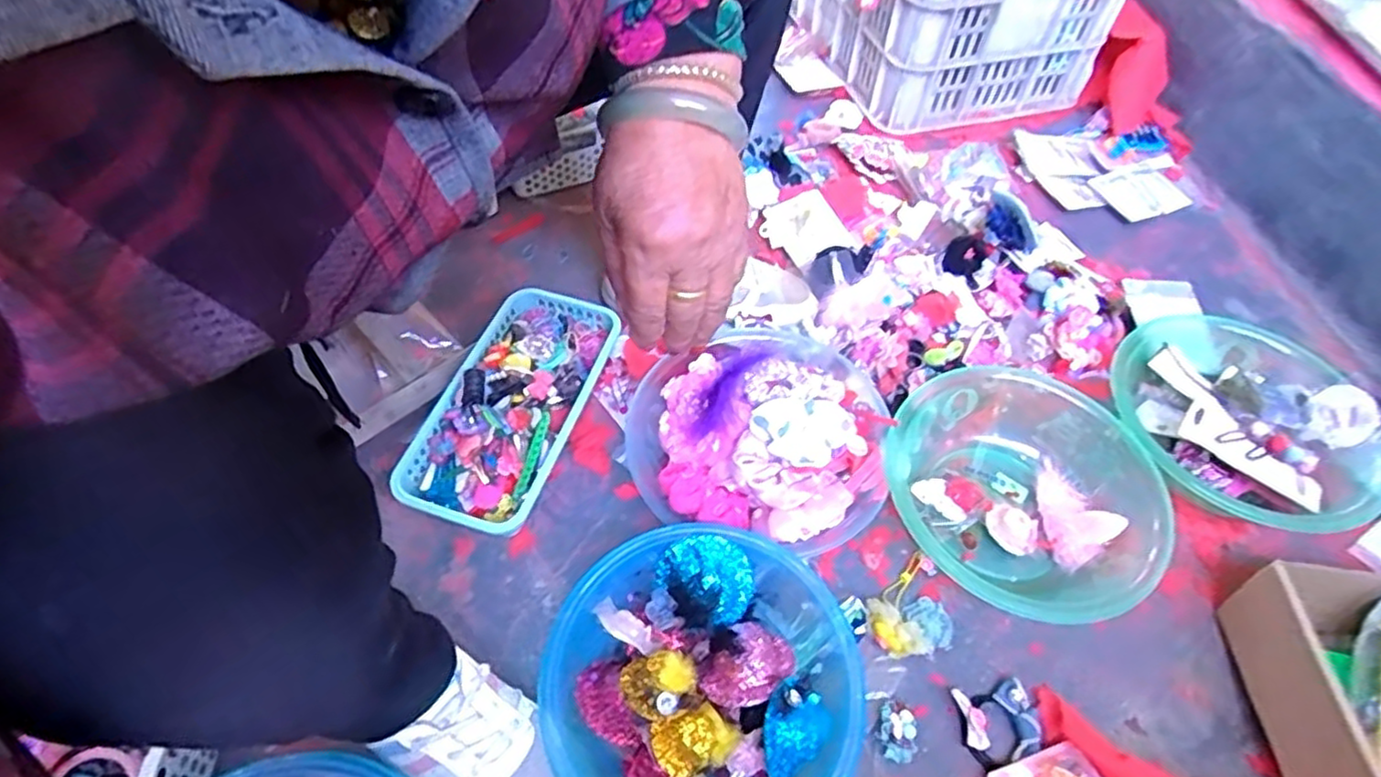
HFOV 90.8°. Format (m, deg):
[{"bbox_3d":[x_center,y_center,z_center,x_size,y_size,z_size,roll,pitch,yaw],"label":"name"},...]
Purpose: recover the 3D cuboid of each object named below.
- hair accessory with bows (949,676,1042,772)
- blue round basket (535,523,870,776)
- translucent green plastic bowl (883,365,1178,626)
[{"bbox_3d":[0.241,0.264,0.535,0.057,0.016,0.058,-5,53,-5],"label":"hair accessory with bows"},{"bbox_3d":[0.007,0.223,0.505,0.228,0.093,0.215,1,53,-1],"label":"blue round basket"},{"bbox_3d":[0.292,0.095,0.619,0.229,0.087,0.237,1,53,-1],"label":"translucent green plastic bowl"}]

